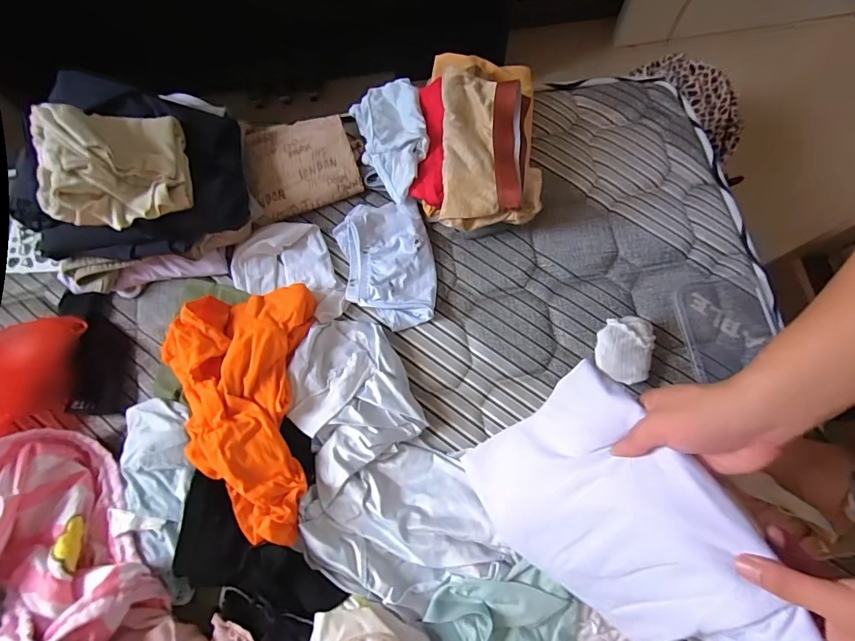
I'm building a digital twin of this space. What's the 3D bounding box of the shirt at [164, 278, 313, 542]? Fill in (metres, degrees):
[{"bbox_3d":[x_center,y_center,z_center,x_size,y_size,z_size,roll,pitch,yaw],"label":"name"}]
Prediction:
[{"bbox_3d":[-0.243,0.101,0.519,0.180,0.046,0.313,-3,74,2],"label":"shirt"}]

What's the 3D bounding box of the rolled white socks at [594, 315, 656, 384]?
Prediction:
[{"bbox_3d":[0.259,0.038,0.558,0.074,0.043,0.086,15,75,7],"label":"rolled white socks"}]

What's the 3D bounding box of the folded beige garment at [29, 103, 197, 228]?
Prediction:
[{"bbox_3d":[-0.393,-0.194,0.517,0.155,0.085,0.141,-13,74,-1],"label":"folded beige garment"}]

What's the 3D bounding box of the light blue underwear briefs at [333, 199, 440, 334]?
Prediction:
[{"bbox_3d":[-0.057,-0.082,0.605,0.126,0.031,0.187,-13,74,-1],"label":"light blue underwear briefs"}]

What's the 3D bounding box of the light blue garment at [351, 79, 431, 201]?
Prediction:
[{"bbox_3d":[-0.051,-0.273,0.623,0.102,0.043,0.194,-13,74,-1],"label":"light blue garment"}]

